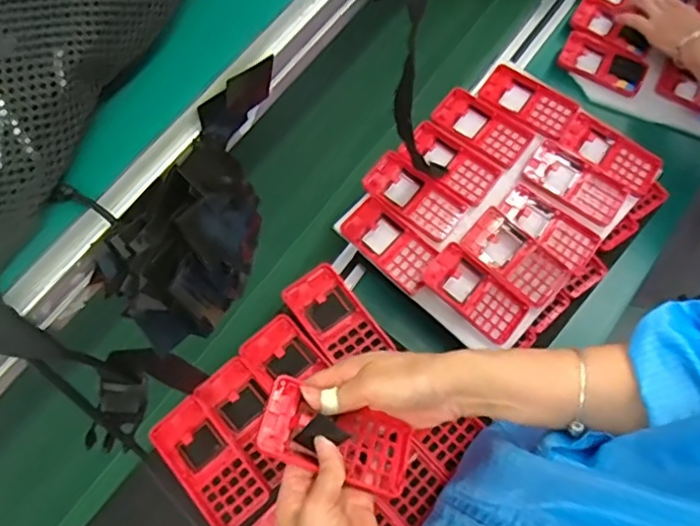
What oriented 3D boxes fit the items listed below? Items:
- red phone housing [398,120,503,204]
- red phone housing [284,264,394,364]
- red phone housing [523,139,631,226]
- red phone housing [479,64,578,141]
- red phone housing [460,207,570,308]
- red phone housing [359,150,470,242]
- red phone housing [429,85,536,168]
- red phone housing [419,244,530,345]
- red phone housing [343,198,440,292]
[{"bbox_3d":[0.124,-0.126,0.768,0.121,0.009,0.062,37,75,13],"label":"red phone housing"},{"bbox_3d":[-0.016,0.057,0.639,0.062,0.013,0.113,-38,74,-11],"label":"red phone housing"},{"bbox_3d":[0.277,-0.098,0.756,0.120,0.007,0.059,35,75,12],"label":"red phone housing"},{"bbox_3d":[0.230,-0.210,0.795,0.119,0.009,0.063,37,75,12],"label":"red phone housing"},{"bbox_3d":[0.194,-0.005,0.729,0.121,0.021,0.063,41,90,5],"label":"red phone housing"},{"bbox_3d":[0.078,-0.082,0.750,0.122,0.023,0.066,36,75,12],"label":"red phone housing"},{"bbox_3d":[0.167,-0.174,0.788,0.124,0.009,0.064,37,75,12],"label":"red phone housing"},{"bbox_3d":[0.145,0.036,0.714,0.120,0.018,0.061,41,76,-1],"label":"red phone housing"},{"bbox_3d":[0.050,-0.023,0.733,0.116,0.012,0.060,41,76,13],"label":"red phone housing"}]

